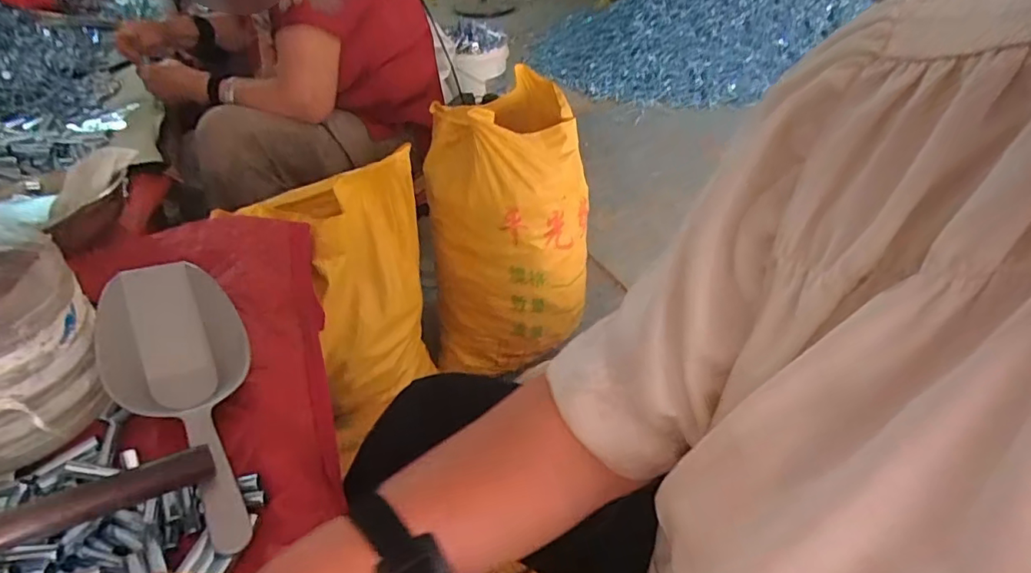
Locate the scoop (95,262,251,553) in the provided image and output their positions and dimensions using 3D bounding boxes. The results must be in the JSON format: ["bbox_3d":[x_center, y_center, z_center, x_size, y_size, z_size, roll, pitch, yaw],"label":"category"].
[{"bbox_3d":[-0.272,0.080,0.463,0.102,0.037,0.284,-23,58,-22],"label":"scoop"}]

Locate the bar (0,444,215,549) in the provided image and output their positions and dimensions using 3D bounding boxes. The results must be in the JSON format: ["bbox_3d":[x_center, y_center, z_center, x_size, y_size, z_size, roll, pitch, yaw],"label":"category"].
[{"bbox_3d":[-0.307,0.147,0.342,0.215,0.011,0.024,-13,64,-38],"label":"bar"}]

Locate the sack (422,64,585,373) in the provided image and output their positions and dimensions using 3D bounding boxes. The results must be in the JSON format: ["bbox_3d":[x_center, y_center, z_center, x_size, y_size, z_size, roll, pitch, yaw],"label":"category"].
[{"bbox_3d":[-0.025,-0.099,1.036,0.293,0.449,0.255,-12,40,-11],"label":"sack"}]

